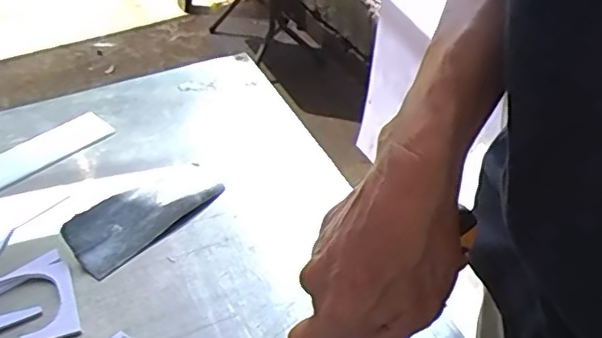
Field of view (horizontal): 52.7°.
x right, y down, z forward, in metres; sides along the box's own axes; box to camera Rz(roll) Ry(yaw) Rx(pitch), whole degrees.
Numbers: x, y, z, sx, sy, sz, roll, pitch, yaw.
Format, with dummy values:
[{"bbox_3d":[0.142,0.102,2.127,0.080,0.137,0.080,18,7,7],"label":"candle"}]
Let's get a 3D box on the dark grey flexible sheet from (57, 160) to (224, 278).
[{"bbox_3d":[-0.130,0.033,0.507,0.055,0.026,0.130,27,49,33],"label":"dark grey flexible sheet"}]

